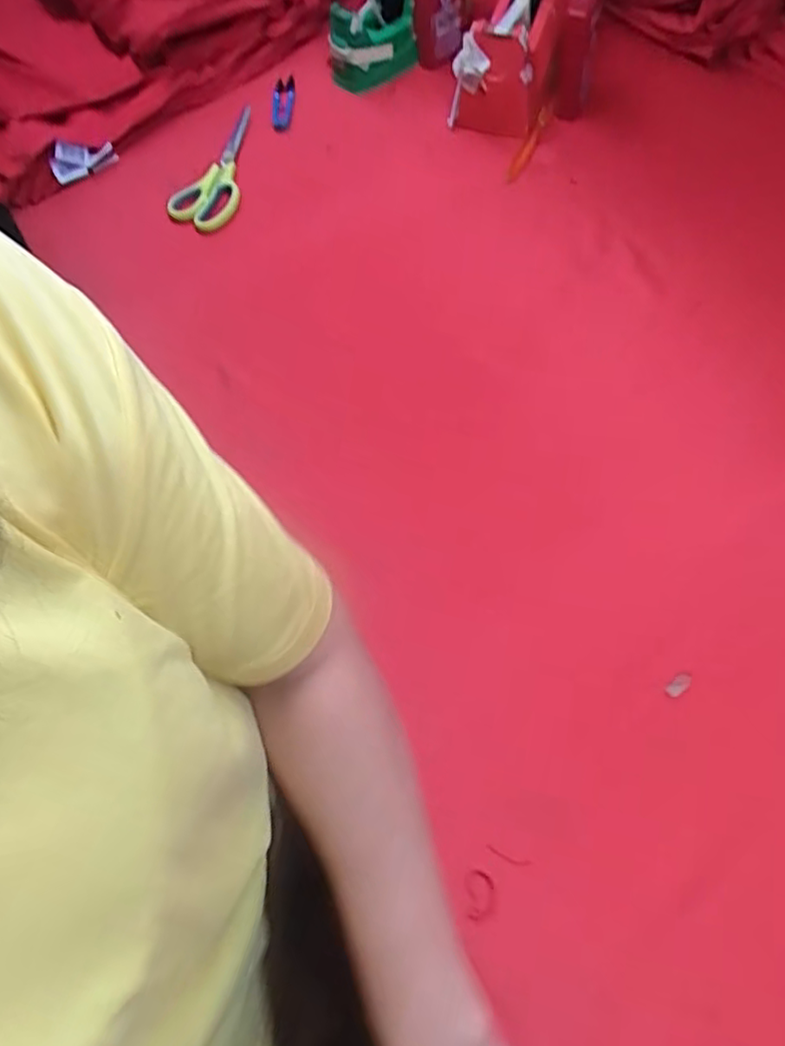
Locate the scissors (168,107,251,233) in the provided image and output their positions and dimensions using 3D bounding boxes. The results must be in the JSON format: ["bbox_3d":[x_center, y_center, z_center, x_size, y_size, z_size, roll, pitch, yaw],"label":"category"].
[{"bbox_3d":[-0.193,-0.379,0.711,0.068,0.019,0.185,-1,61,4],"label":"scissors"}]

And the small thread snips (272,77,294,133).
[{"bbox_3d":[-0.124,-0.467,0.747,0.023,0.006,0.107,-2,61,3],"label":"small thread snips"}]

